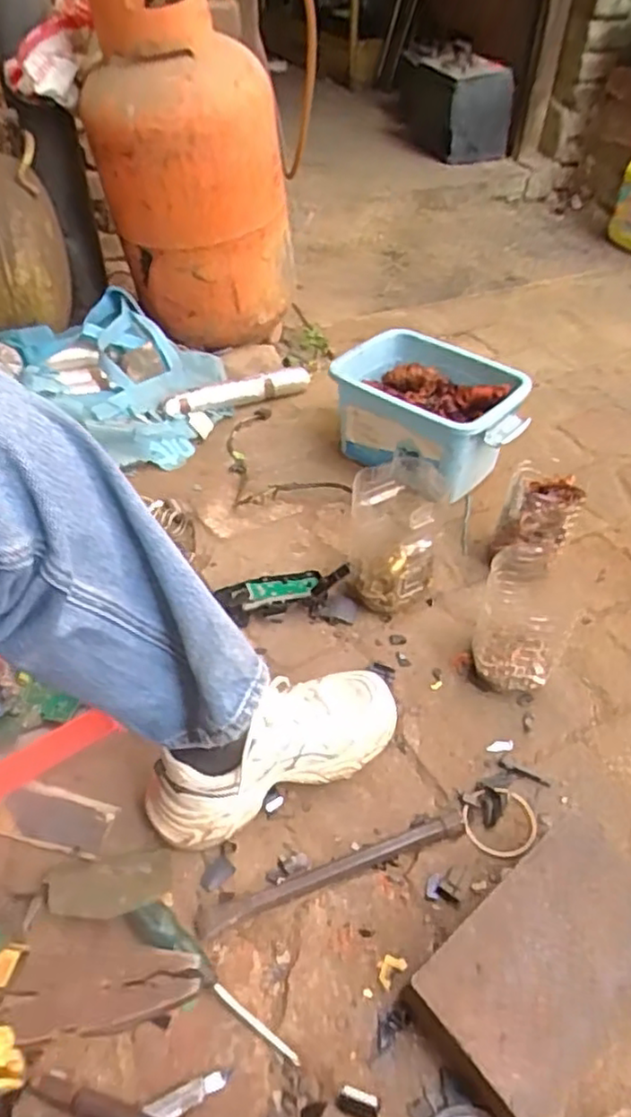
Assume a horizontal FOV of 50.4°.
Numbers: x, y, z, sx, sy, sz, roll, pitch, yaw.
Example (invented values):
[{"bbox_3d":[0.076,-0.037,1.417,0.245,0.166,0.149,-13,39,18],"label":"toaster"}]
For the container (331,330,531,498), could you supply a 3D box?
[{"bbox_3d":[0.166,-0.211,1.017,0.286,0.151,0.182,27,51,23],"label":"container"}]

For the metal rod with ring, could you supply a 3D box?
[{"bbox_3d":[0.060,0.295,0.629,0.333,0.016,0.071,-17,48,-16],"label":"metal rod with ring"}]

